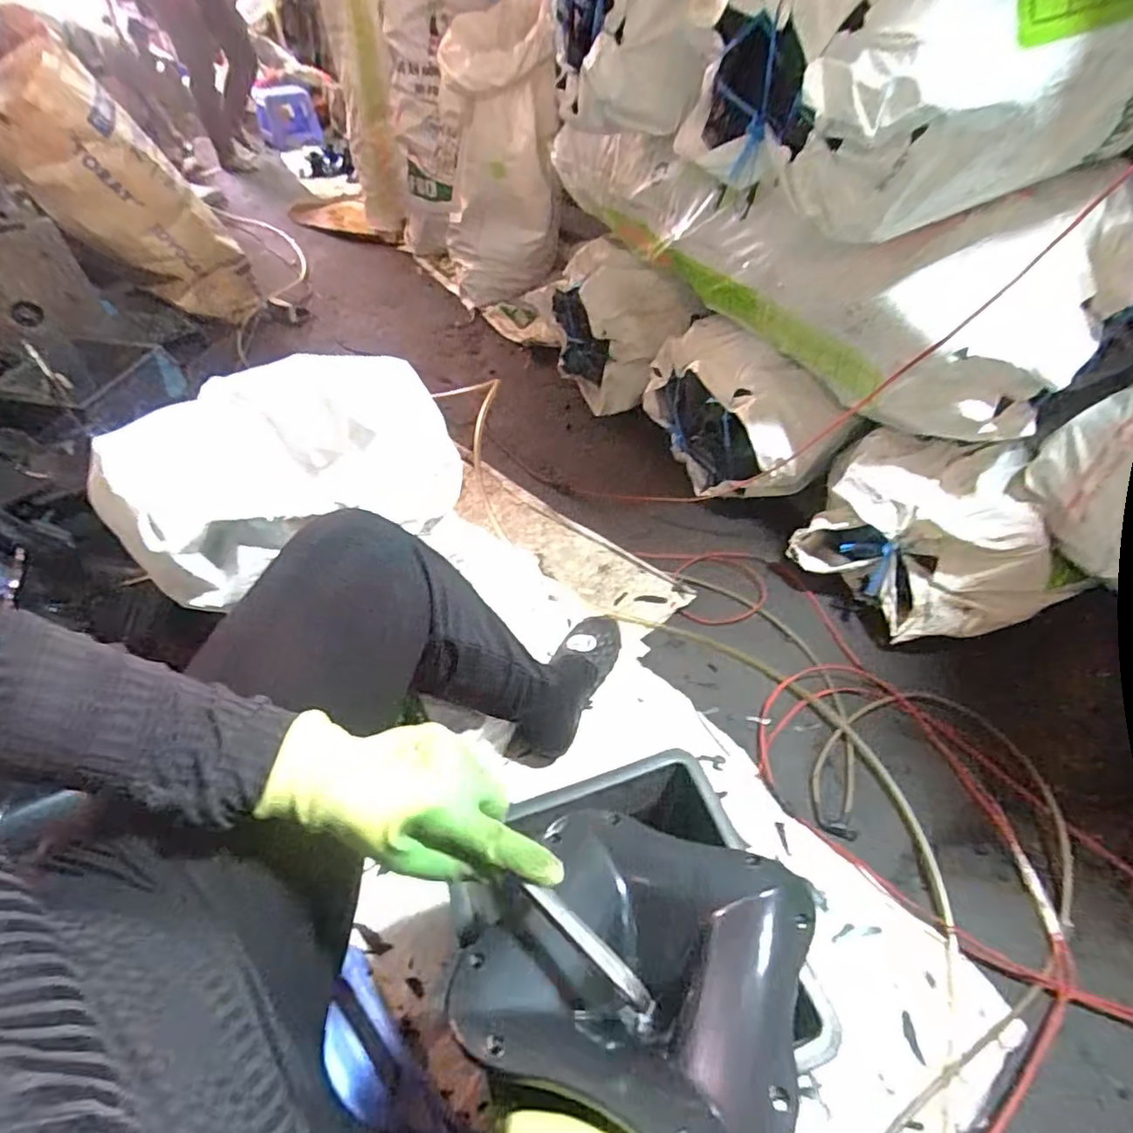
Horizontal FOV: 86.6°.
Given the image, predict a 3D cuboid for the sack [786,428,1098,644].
[{"bbox_3d":[0.560,-0.040,0.944,0.223,0.249,0.378,-33,55,-27],"label":"sack"}]

